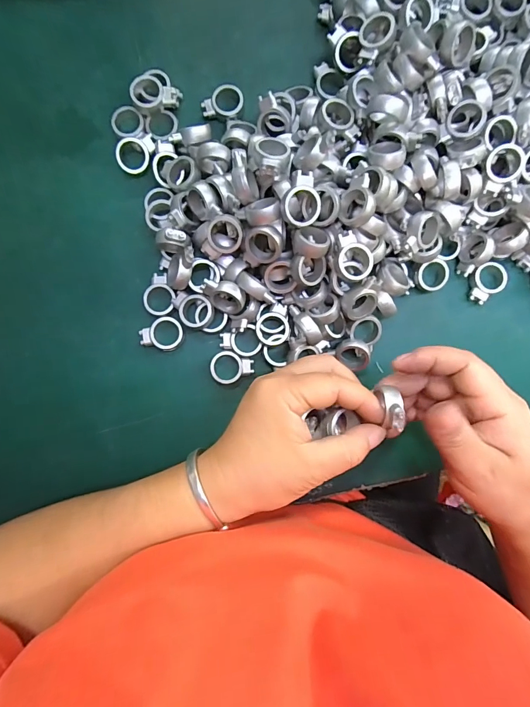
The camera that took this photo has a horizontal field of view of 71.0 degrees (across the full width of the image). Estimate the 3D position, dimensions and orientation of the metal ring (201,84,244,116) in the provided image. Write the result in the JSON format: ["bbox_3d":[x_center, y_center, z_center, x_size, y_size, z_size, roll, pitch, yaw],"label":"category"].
[{"bbox_3d":[-0.035,-0.204,0.301,0.034,0.014,0.026,-21,89,-2],"label":"metal ring"}]

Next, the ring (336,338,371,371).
[{"bbox_3d":[0.068,0.002,0.290,0.024,0.015,0.024,0,88,-2],"label":"ring"}]

